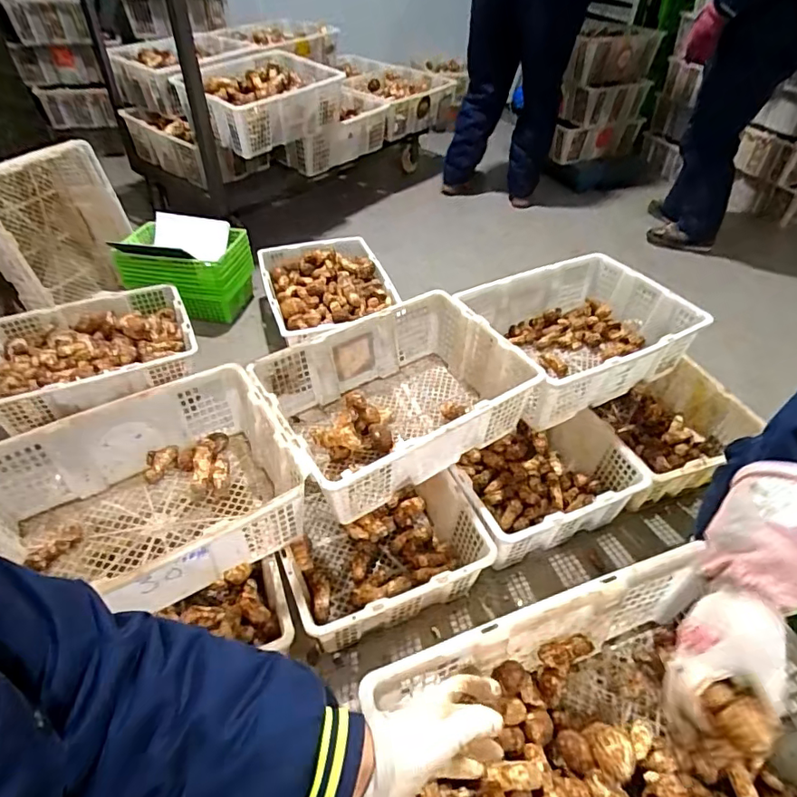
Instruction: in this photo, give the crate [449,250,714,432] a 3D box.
[{"bbox_3d":[0.427,-0.158,1.223,0.512,0.163,0.388,-18,48,-19],"label":"crate"}]

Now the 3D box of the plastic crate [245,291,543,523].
[{"bbox_3d":[-0.005,0.006,1.039,0.482,0.180,0.352,-24,50,-23],"label":"plastic crate"}]

